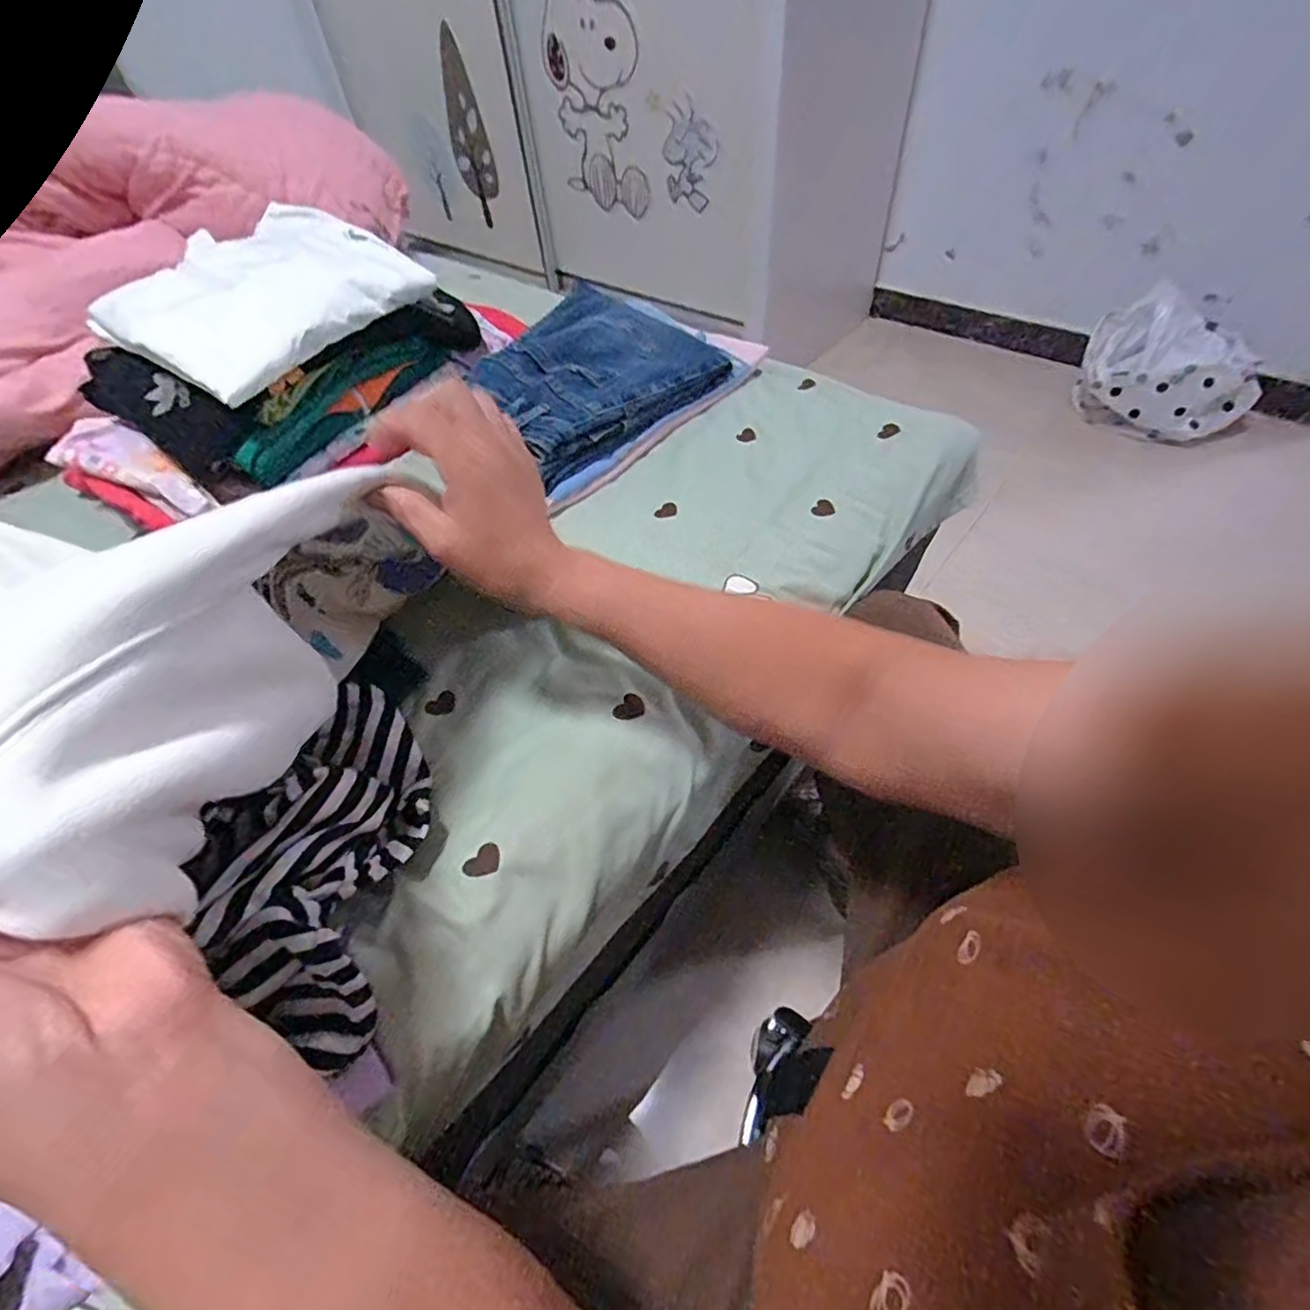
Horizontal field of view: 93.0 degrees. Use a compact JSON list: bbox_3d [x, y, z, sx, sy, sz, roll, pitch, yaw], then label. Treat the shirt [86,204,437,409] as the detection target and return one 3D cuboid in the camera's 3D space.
[{"bbox_3d":[-0.428,-0.390,0.678,0.257,0.077,0.280,29,59,25],"label":"shirt"}]

